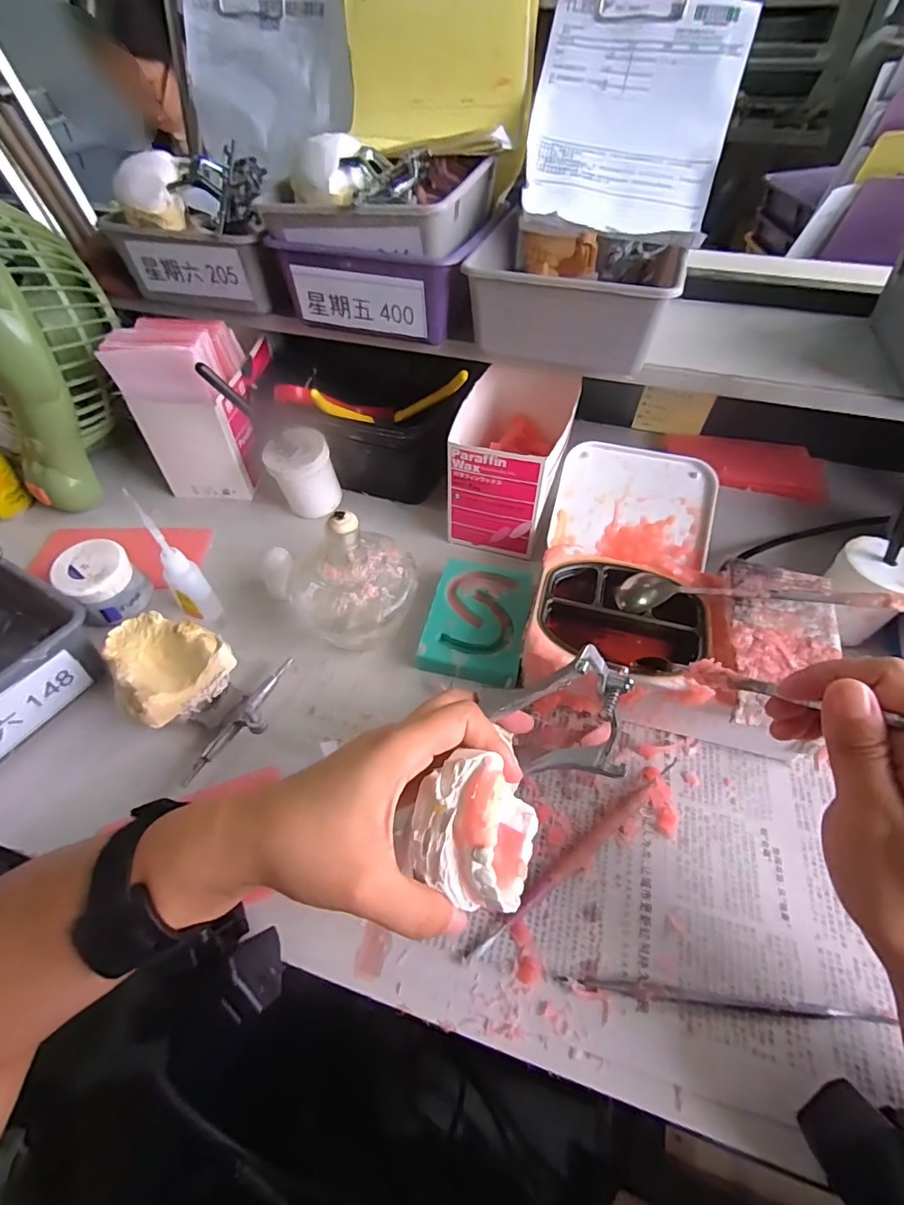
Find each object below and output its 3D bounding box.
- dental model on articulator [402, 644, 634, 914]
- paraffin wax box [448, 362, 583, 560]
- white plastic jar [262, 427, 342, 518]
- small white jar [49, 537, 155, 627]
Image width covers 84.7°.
[{"bbox_3d":[0.040,0.078,0.252,0.067,0.068,0.149,35,48,25],"label":"dental model on articulator"},{"bbox_3d":[0.055,-0.138,0.457,0.085,0.095,0.168,11,52,9],"label":"paraffin wax box"},{"bbox_3d":[-0.134,-0.113,0.449,0.057,0.060,0.058,-16,53,-13],"label":"white plastic jar"},{"bbox_3d":[-0.265,-0.015,0.376,0.045,0.044,0.050,32,58,24],"label":"small white jar"}]

